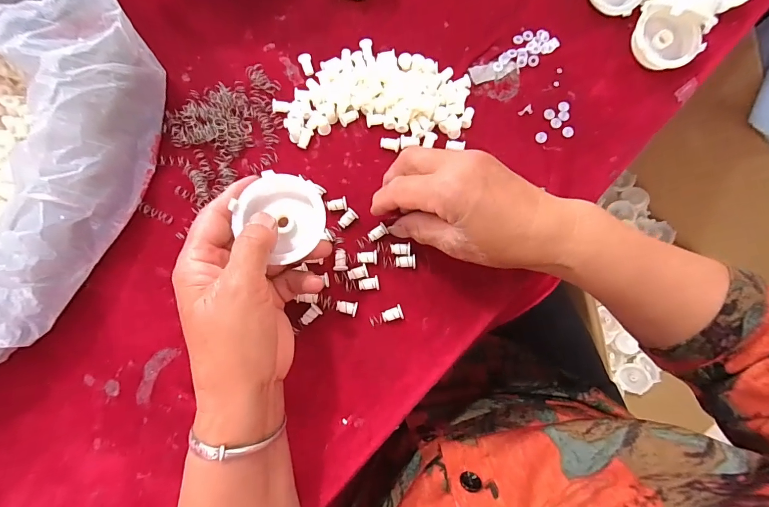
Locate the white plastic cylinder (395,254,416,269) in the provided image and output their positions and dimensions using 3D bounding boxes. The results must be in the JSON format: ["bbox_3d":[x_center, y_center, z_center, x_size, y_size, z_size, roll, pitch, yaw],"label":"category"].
[{"bbox_3d":[0.017,0.007,0.290,0.016,0.007,0.011,-6,79,-3],"label":"white plastic cylinder"}]

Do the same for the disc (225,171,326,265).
[{"bbox_3d":[-0.065,-0.026,0.237,0.056,0.017,0.051,0,79,-1],"label":"disc"}]

